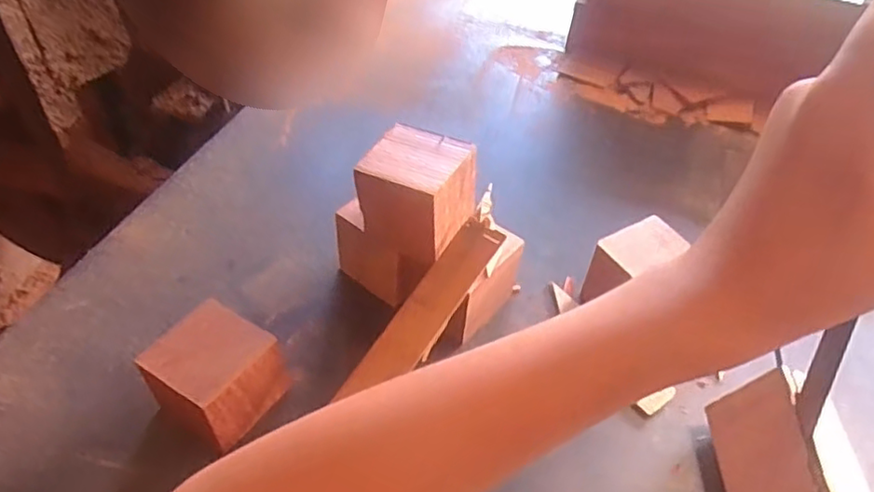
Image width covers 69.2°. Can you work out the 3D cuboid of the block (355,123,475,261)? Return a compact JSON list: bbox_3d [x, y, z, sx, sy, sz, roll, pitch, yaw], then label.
[{"bbox_3d":[-0.011,-0.034,0.390,0.059,0.048,0.055,25,50,18],"label":"block"}]

